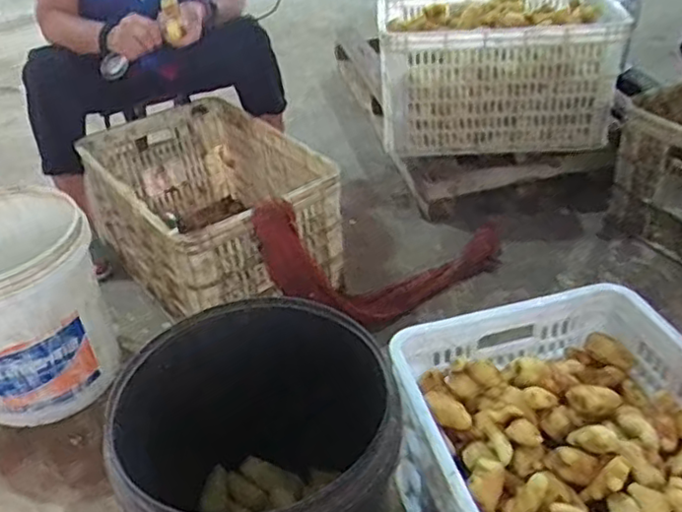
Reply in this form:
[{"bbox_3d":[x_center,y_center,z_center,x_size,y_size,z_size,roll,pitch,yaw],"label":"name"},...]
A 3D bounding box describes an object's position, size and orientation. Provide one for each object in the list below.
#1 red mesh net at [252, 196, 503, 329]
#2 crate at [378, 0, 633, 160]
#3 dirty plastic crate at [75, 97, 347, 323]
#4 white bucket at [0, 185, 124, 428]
[{"bbox_3d":[0.081,0.024,1.302,0.577,0.220,0.104,5,30,-31],"label":"red mesh net"},{"bbox_3d":[0.347,-0.433,1.526,0.503,0.282,0.342,-1,36,5],"label":"crate"},{"bbox_3d":[-0.276,-0.087,1.383,0.354,0.298,0.516,-24,40,-26],"label":"dirty plastic crate"},{"bbox_3d":[-0.557,0.096,1.156,0.280,0.320,0.280,-24,40,-25],"label":"white bucket"}]

